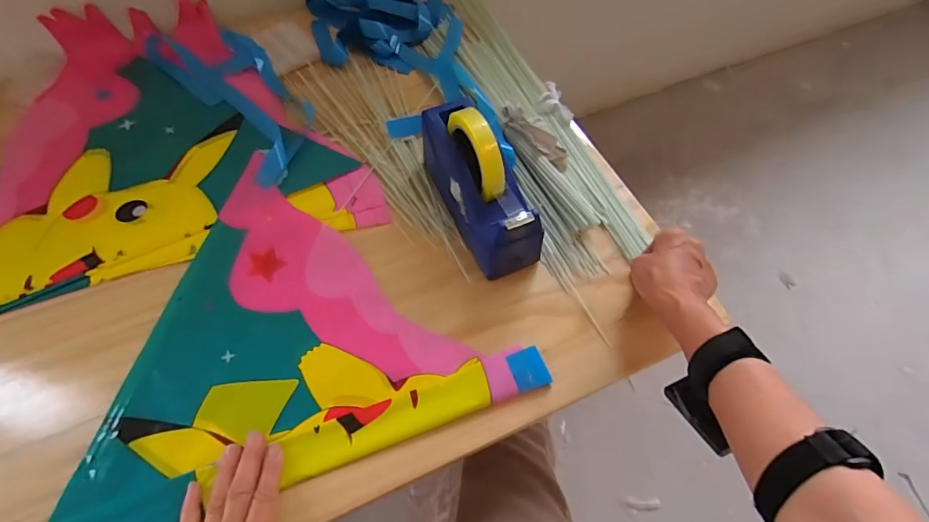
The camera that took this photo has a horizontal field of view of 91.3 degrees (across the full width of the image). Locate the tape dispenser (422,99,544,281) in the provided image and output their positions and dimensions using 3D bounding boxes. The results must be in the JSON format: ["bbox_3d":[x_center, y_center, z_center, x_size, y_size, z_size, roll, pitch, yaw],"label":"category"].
[{"bbox_3d":[0.013,-0.093,0.523,0.066,0.132,0.197,-25,65,-13],"label":"tape dispenser"}]

